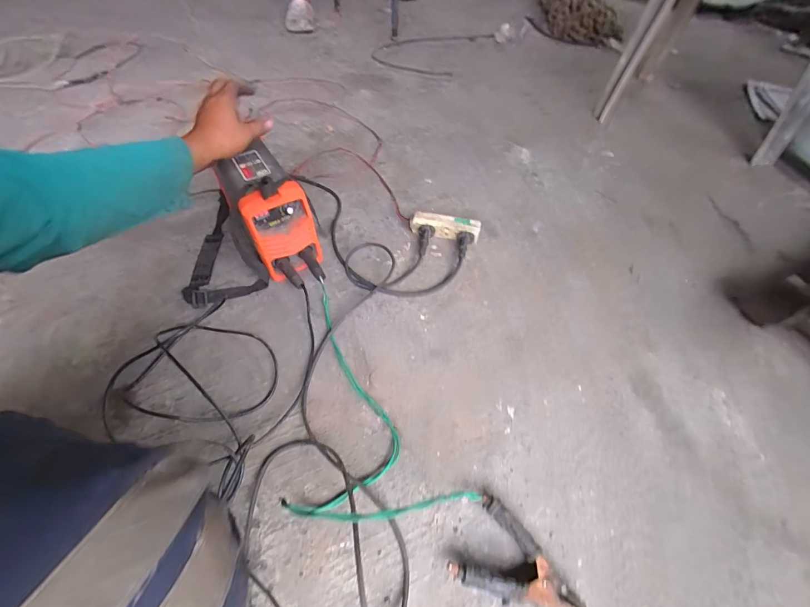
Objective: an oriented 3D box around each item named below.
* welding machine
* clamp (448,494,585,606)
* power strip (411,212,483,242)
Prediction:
[{"bbox_3d":[-0.228,-0.149,0.655,0.117,0.162,0.201,-19,54,-14],"label":"welding machine"},{"bbox_3d":[0.130,0.303,0.423,0.135,0.029,0.095,31,58,22],"label":"clamp"},{"bbox_3d":[0.078,-0.148,0.751,0.134,0.058,0.026,16,54,12],"label":"power strip"}]

